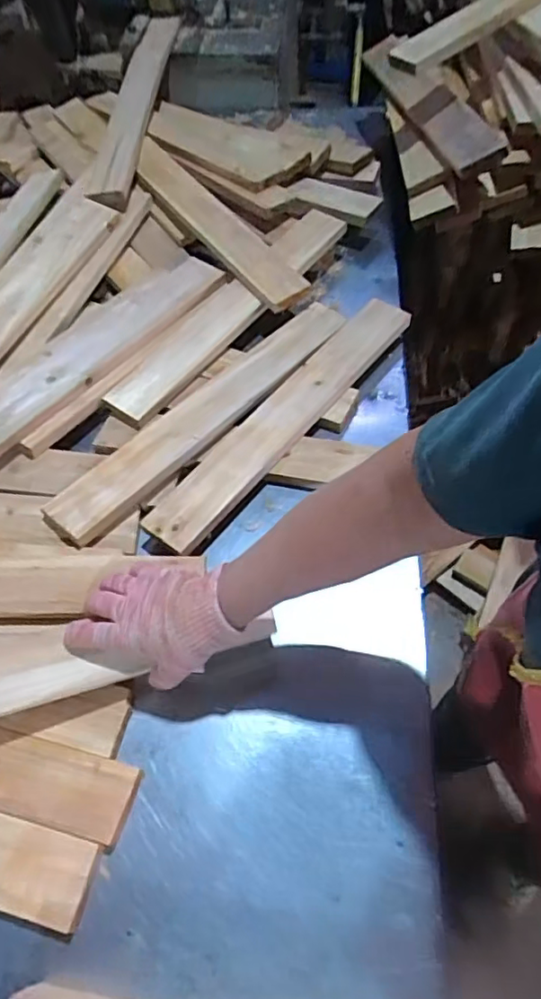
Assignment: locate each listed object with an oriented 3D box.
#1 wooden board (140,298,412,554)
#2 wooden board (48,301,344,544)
[{"bbox_3d":[0.025,-0.127,0.792,0.075,0.023,0.508,32,64,21],"label":"wooden board"},{"bbox_3d":[-0.079,-0.132,0.789,0.094,0.021,0.519,36,66,23],"label":"wooden board"}]

